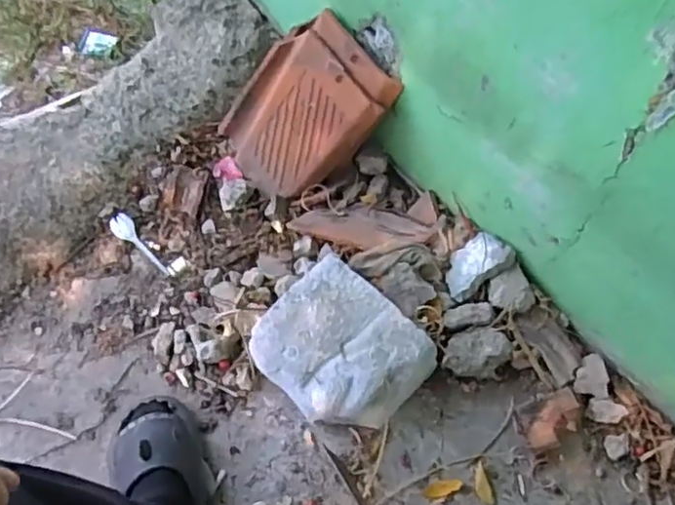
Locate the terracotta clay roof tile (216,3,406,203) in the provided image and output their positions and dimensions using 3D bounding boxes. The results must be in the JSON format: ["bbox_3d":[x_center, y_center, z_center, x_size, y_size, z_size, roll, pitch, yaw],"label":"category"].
[{"bbox_3d":[-0.063,-0.234,1.088,0.219,0.333,0.049,56,39,4],"label":"terracotta clay roof tile"}]

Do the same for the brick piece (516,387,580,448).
[{"bbox_3d":[0.312,0.238,0.934,0.099,0.031,0.067,-17,63,-8],"label":"brick piece"}]

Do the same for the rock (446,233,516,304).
[{"bbox_3d":[0.214,0.017,1.013,0.112,0.024,0.074,-45,45,19],"label":"rock"}]

